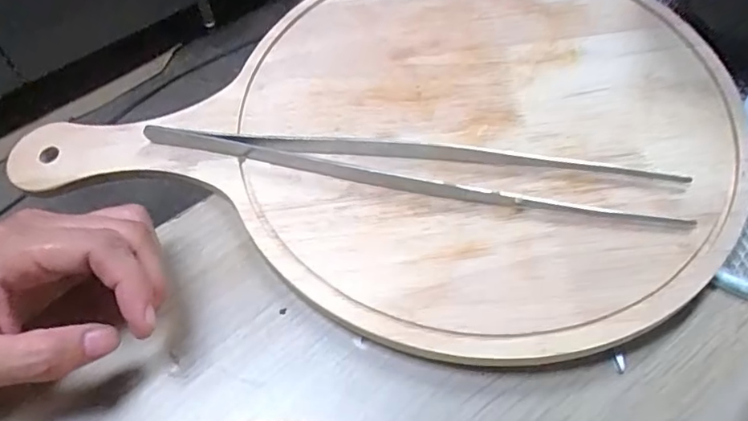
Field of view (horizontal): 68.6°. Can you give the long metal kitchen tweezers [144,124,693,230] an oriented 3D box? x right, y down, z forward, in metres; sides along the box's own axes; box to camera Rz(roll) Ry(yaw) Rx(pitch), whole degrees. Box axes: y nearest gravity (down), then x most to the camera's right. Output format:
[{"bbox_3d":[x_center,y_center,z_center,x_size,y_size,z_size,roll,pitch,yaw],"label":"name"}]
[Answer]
[{"bbox_3d":[0.015,-0.026,0.300,0.291,0.013,0.032,7,57,9],"label":"long metal kitchen tweezers"}]

